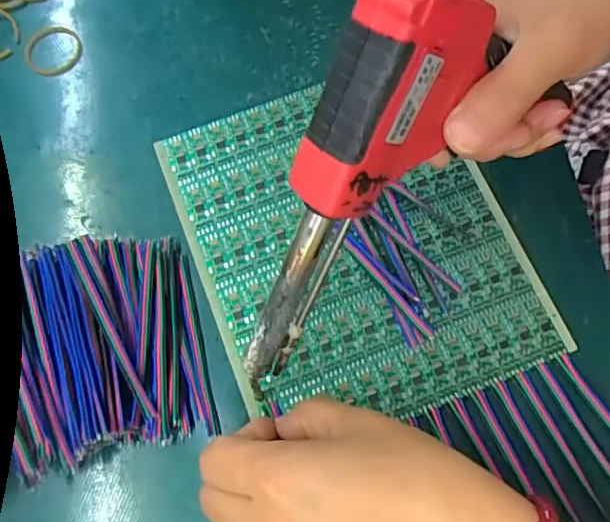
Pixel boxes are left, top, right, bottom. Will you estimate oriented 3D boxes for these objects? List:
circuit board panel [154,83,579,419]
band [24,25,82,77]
[{"bbox_3d":[0.023,-0.011,0.317,0.161,0.006,0.190,-21,72,-7],"label":"circuit board panel"},{"bbox_3d":[-0.154,-0.128,0.355,0.037,0.006,0.032,-2,71,0],"label":"band"}]

